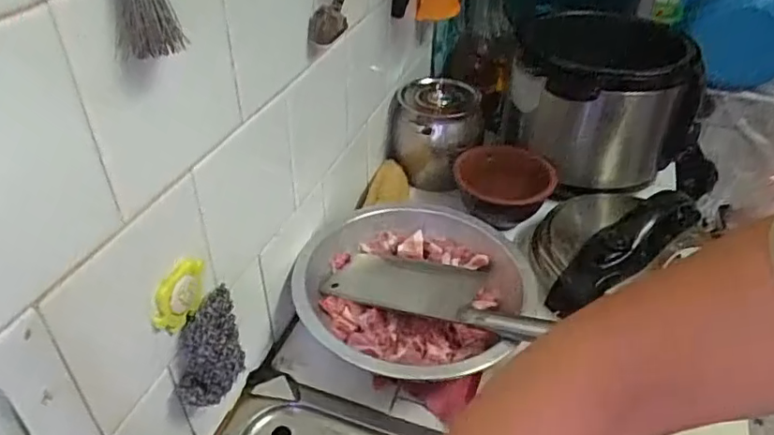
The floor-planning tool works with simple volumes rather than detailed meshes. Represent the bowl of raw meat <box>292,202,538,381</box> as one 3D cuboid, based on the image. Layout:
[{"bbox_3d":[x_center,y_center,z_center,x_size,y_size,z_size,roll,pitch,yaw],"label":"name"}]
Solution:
[{"bbox_3d":[0.041,0.092,0.695,0.280,0.091,0.277,2,39,-2],"label":"bowl of raw meat"}]

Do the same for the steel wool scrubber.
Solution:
[{"bbox_3d":[-0.153,0.113,0.493,0.049,0.097,0.036,10,6,8],"label":"steel wool scrubber"}]

